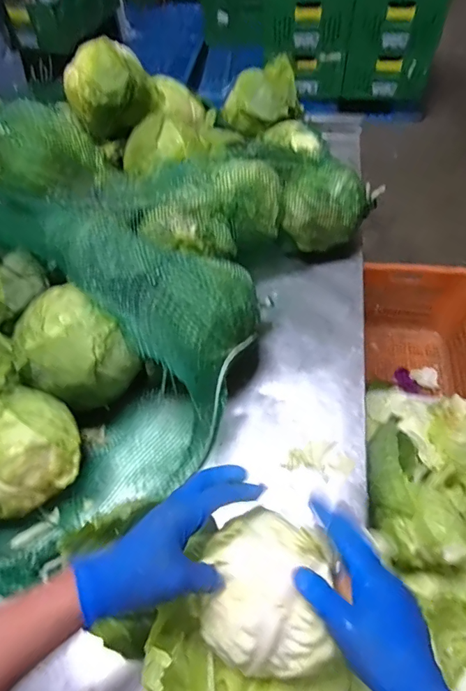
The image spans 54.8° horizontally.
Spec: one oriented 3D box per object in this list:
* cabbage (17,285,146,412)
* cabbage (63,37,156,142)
[{"bbox_3d":[-0.208,0.008,0.560,0.133,0.113,0.114,30,62,22],"label":"cabbage"},{"bbox_3d":[-0.208,-0.433,0.760,0.139,0.109,0.109,-26,58,-14],"label":"cabbage"}]

